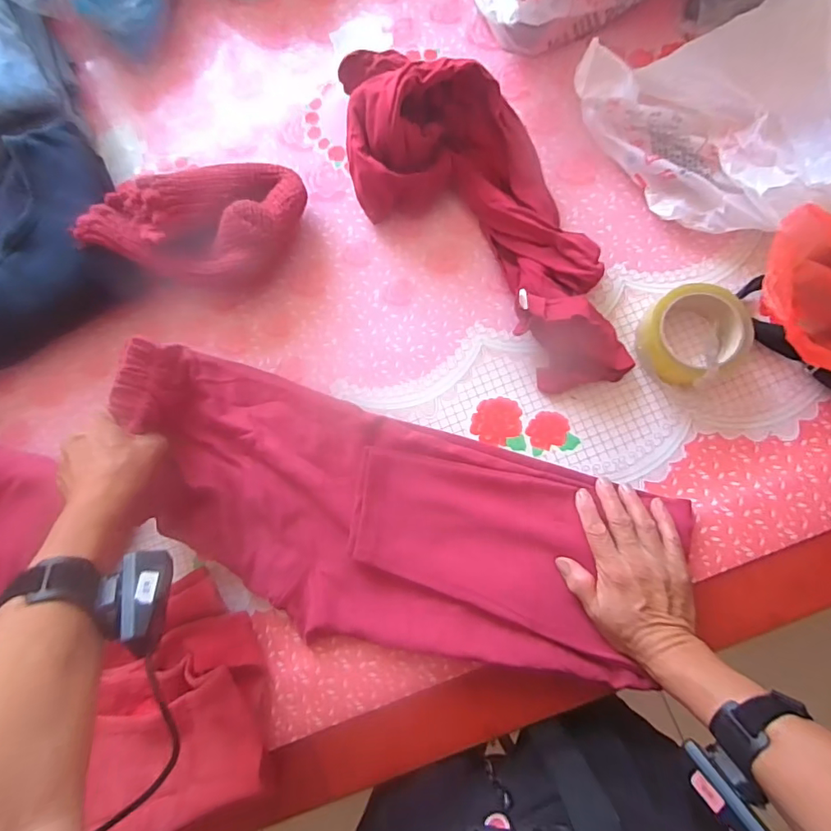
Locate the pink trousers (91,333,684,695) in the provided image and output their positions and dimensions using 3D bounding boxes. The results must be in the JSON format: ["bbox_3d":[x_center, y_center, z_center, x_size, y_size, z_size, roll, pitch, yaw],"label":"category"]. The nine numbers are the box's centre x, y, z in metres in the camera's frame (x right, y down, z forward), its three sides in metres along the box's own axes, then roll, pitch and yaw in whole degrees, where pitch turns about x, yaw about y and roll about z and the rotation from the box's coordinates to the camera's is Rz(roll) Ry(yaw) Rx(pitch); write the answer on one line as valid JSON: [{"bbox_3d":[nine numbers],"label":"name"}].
[{"bbox_3d":[-0.044,0.111,0.506,0.547,0.094,0.236,23,87,7],"label":"pink trousers"}]

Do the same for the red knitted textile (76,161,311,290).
[{"bbox_3d":[-0.243,-0.208,0.568,0.240,0.100,0.130,-12,82,3],"label":"red knitted textile"}]

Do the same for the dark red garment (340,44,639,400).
[{"bbox_3d":[0.094,-0.209,0.527,0.176,0.100,0.401,-43,82,-2],"label":"dark red garment"}]

